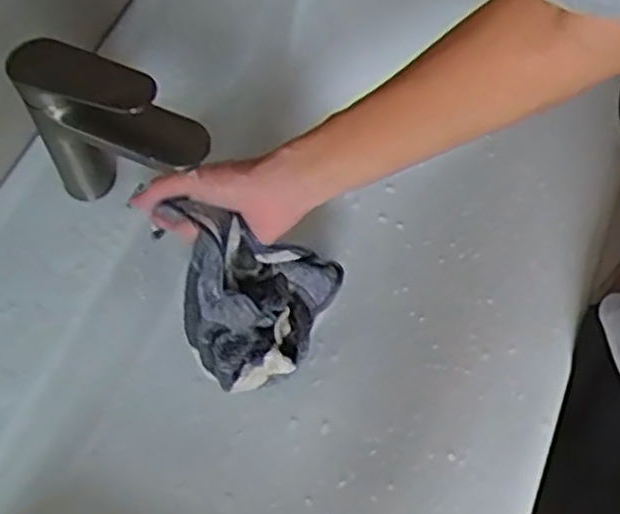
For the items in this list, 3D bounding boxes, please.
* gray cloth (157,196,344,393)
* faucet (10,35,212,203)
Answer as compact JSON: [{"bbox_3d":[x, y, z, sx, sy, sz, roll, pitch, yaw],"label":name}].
[{"bbox_3d":[-0.042,0.037,0.647,0.133,0.138,0.109,-3,60,0],"label":"gray cloth"},{"bbox_3d":[-0.146,-0.085,0.579,0.155,0.162,0.041,20,63,12],"label":"faucet"}]

